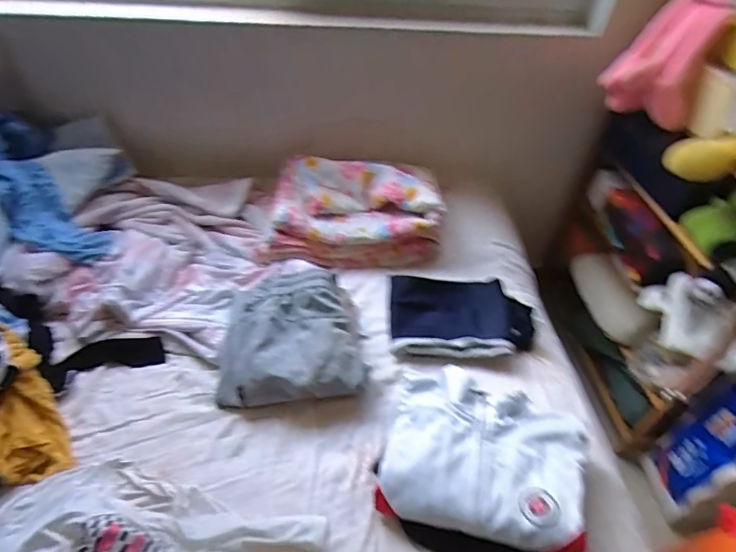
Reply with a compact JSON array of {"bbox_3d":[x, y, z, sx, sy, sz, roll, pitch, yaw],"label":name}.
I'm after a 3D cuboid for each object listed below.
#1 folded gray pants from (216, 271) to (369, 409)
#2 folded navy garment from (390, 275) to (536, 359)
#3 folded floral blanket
[{"bbox_3d":[-0.156,0.113,1.004,0.284,0.092,0.272,-1,43,-4],"label":"folded gray pants"},{"bbox_3d":[0.212,0.092,1.110,0.313,0.041,0.214,3,43,2],"label":"folded navy garment"},{"bbox_3d":[-0.028,-0.187,1.284,0.418,0.140,0.328,2,43,0],"label":"folded floral blanket"}]

